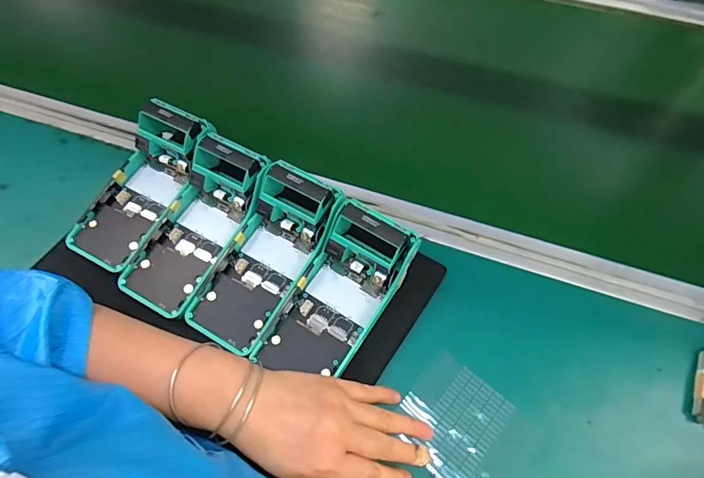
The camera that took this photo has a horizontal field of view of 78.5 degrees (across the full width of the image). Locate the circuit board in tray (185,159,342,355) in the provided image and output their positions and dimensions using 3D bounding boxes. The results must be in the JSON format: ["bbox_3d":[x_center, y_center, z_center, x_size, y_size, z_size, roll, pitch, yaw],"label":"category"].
[{"bbox_3d":[-0.080,0.018,0.411,0.074,0.055,0.169,25,79,14],"label":"circuit board in tray"}]

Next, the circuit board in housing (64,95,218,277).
[{"bbox_3d":[-0.216,-0.055,0.434,0.088,0.049,0.169,19,64,11],"label":"circuit board in housing"}]

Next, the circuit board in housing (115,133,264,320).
[{"bbox_3d":[-0.151,-0.013,0.429,0.078,0.056,0.171,24,79,13],"label":"circuit board in housing"}]

